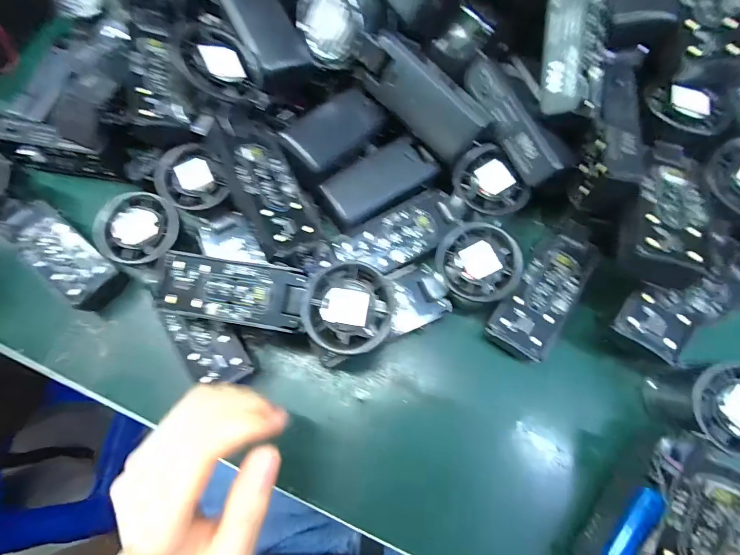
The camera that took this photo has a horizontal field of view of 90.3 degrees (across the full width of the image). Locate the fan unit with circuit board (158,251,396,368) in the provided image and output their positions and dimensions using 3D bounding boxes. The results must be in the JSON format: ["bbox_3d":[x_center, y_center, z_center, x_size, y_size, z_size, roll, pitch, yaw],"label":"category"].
[{"bbox_3d":[-0.068,0.017,0.244,0.163,0.033,0.058,8,70,4],"label":"fan unit with circuit board"}]

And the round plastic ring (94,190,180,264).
[{"bbox_3d":[-0.183,-0.038,0.291,0.060,0.021,0.056,0,70,0],"label":"round plastic ring"}]

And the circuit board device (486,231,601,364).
[{"bbox_3d":[0.135,0.013,0.285,0.046,0.020,0.102,33,73,12],"label":"circuit board device"}]

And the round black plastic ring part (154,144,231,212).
[{"bbox_3d":[-0.147,-0.082,0.303,0.051,0.017,0.052,0,70,0],"label":"round black plastic ring part"}]

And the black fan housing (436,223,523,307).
[{"bbox_3d":[0.081,-0.011,0.277,0.058,0.019,0.058,0,88,11],"label":"black fan housing"}]

